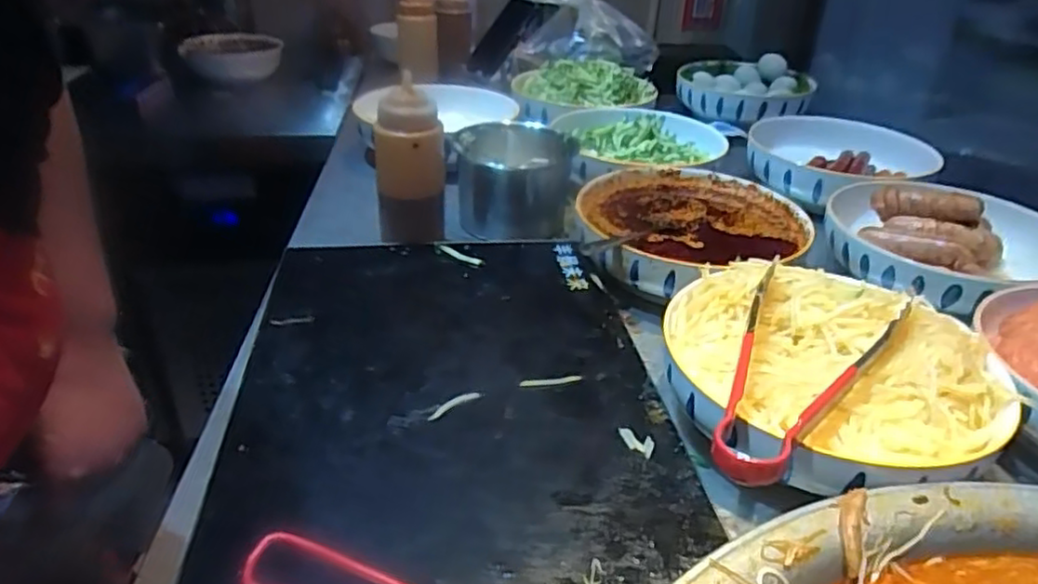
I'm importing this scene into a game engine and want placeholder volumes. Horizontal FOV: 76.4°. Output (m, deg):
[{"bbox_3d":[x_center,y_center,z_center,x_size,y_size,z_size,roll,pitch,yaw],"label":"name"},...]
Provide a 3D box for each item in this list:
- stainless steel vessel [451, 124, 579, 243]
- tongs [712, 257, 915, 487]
[{"bbox_3d":[-0.009,-0.125,0.744,0.125,0.100,0.116,9,32,11],"label":"stainless steel vessel"},{"bbox_3d":[0.170,0.054,0.411,0.081,0.039,0.191,23,37,30],"label":"tongs"}]

